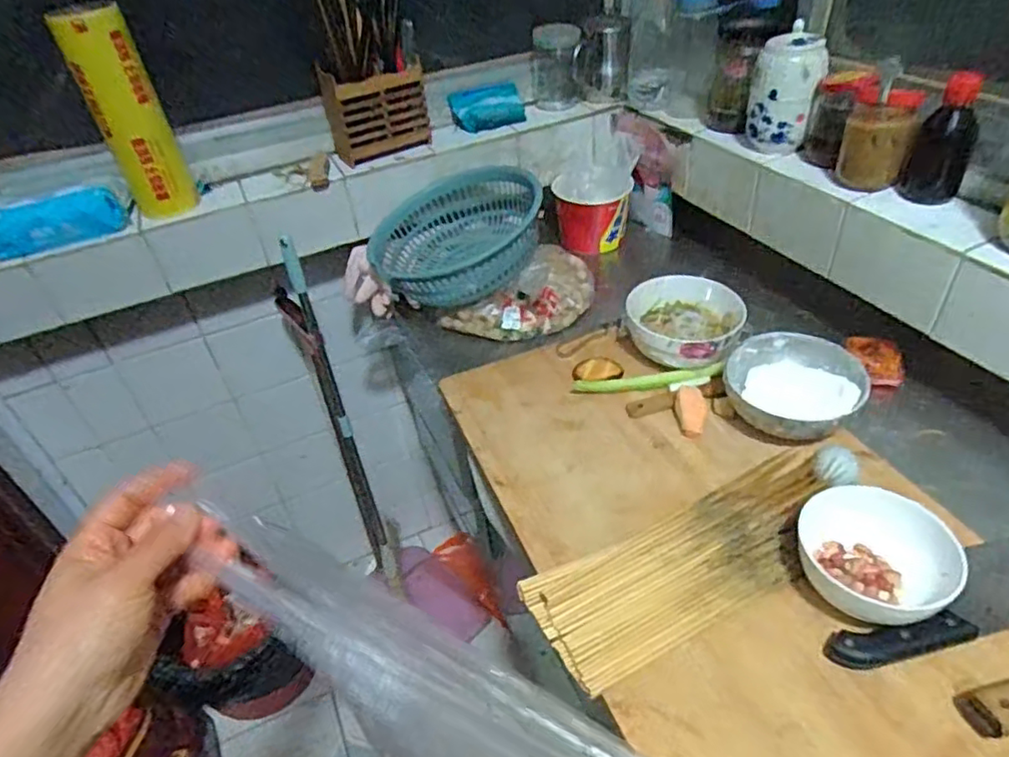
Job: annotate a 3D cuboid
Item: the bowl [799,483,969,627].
[{"bbox_3d":[0.332,0.162,0.566,0.120,0.064,0.112,-4,40,3],"label":"bowl"}]

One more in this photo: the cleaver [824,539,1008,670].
[{"bbox_3d":[0.421,0.192,0.569,0.314,0.019,0.083,-8,34,-13],"label":"cleaver"}]

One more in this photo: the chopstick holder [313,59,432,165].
[{"bbox_3d":[-0.198,-0.420,1.002,0.158,0.115,0.061,-19,41,-14],"label":"chopstick holder"}]

